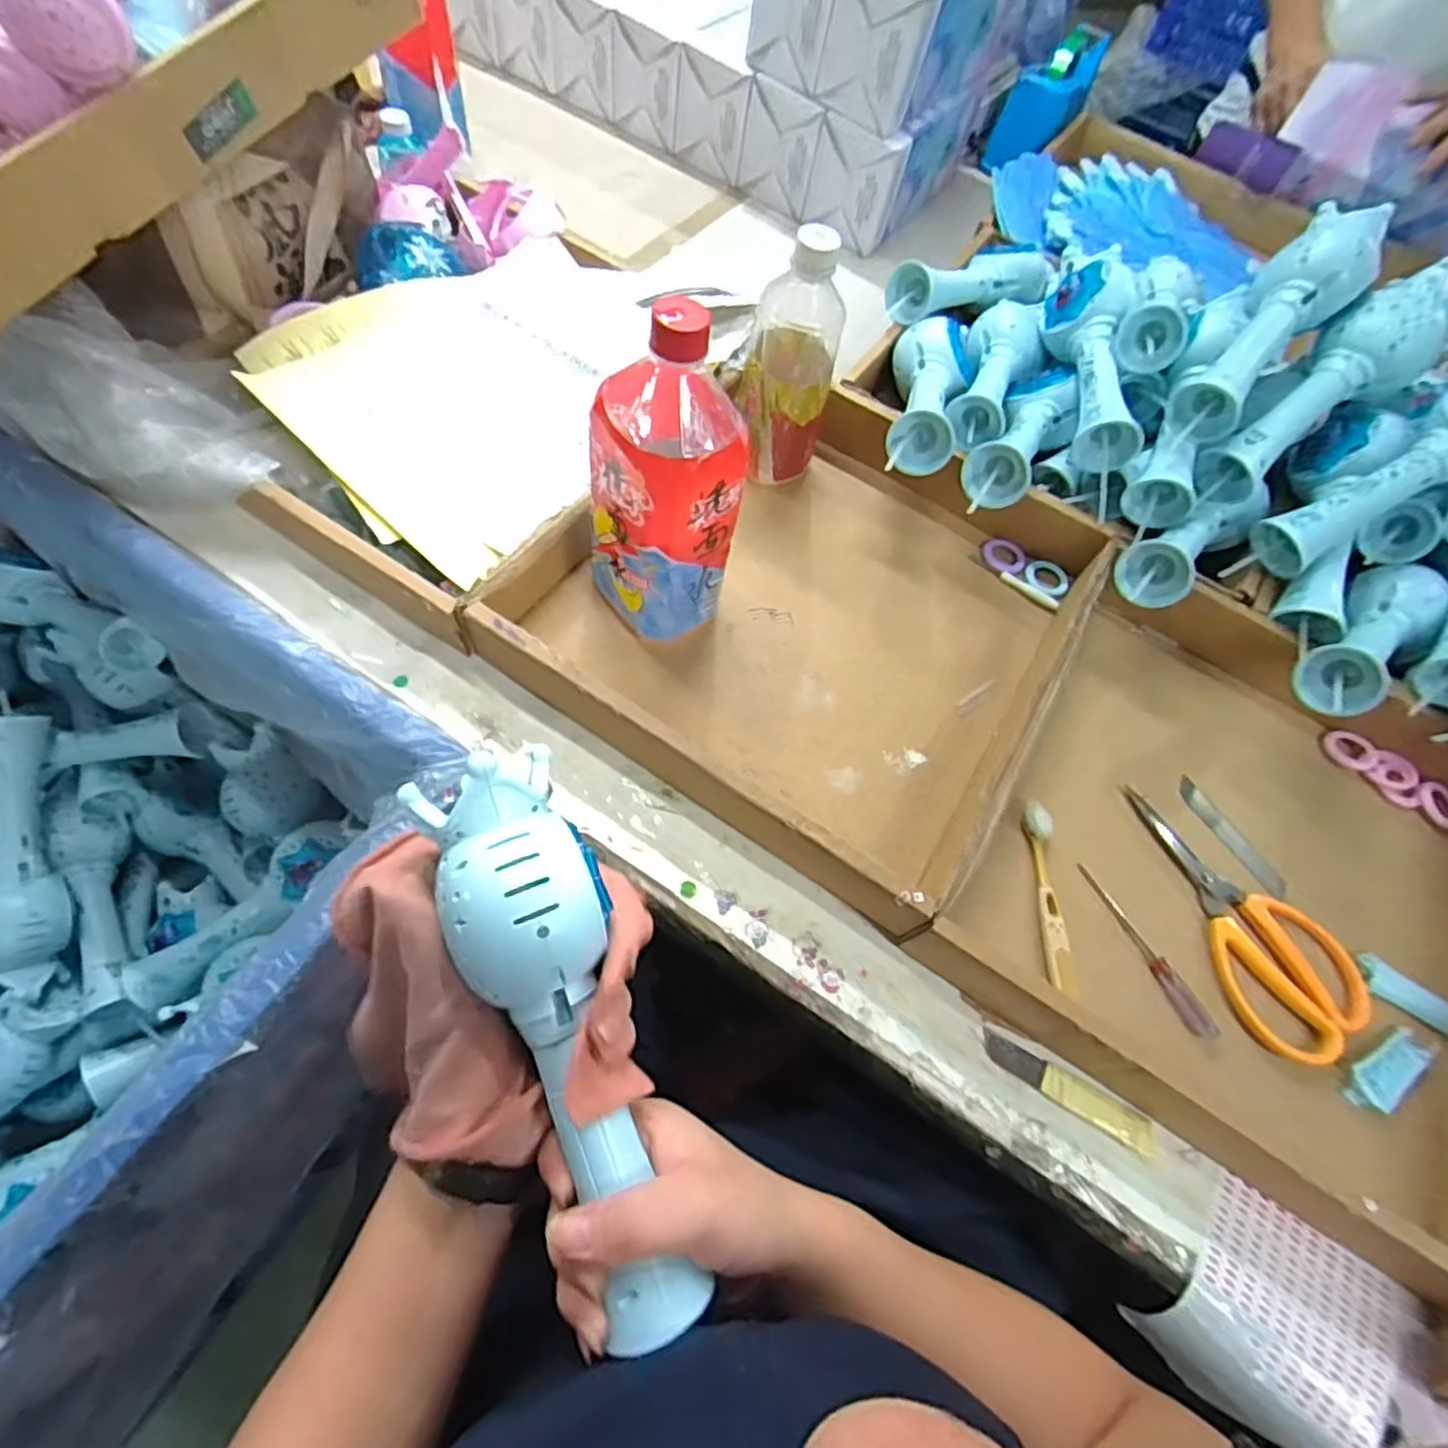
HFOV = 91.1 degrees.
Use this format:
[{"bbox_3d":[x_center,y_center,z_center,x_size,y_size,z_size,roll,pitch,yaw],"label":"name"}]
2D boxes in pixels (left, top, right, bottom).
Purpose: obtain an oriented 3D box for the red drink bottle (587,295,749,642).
[{"bbox_3d":[-0.039,-0.137,0.447,0.079,0.230,0.078,3,62,-6],"label":"red drink bottle"}]

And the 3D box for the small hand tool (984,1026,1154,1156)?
[{"bbox_3d":[0.205,0.218,0.423,0.105,0.005,0.019,30,63,8],"label":"small hand tool"}]

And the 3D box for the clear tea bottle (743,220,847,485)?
[{"bbox_3d":[0.050,-0.278,0.550,0.070,0.181,0.078,7,62,-4],"label":"clear tea bottle"}]

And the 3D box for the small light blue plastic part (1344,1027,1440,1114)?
[{"bbox_3d":[0.418,0.216,0.445,0.087,0.006,0.025,-16,65,-24],"label":"small light blue plastic part"}]

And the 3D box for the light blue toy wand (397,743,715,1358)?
[{"bbox_3d":[-0.062,0.129,0.285,0.064,0.043,0.242,-17,88,-10],"label":"light blue toy wand"}]

